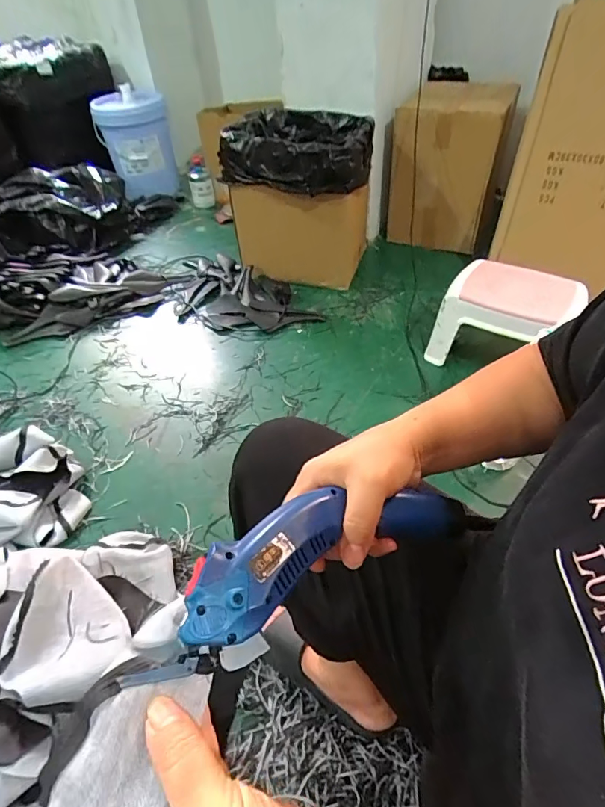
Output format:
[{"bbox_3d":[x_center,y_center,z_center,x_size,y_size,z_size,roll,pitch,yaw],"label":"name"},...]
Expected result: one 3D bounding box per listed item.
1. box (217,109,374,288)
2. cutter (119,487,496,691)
[{"bbox_3d":[0.013,-0.667,1.439,0.390,0.431,0.419,11,48,15],"label":"box"},{"bbox_3d":[0.011,0.097,0.286,0.238,0.039,0.069,-11,45,-32],"label":"cutter"}]

